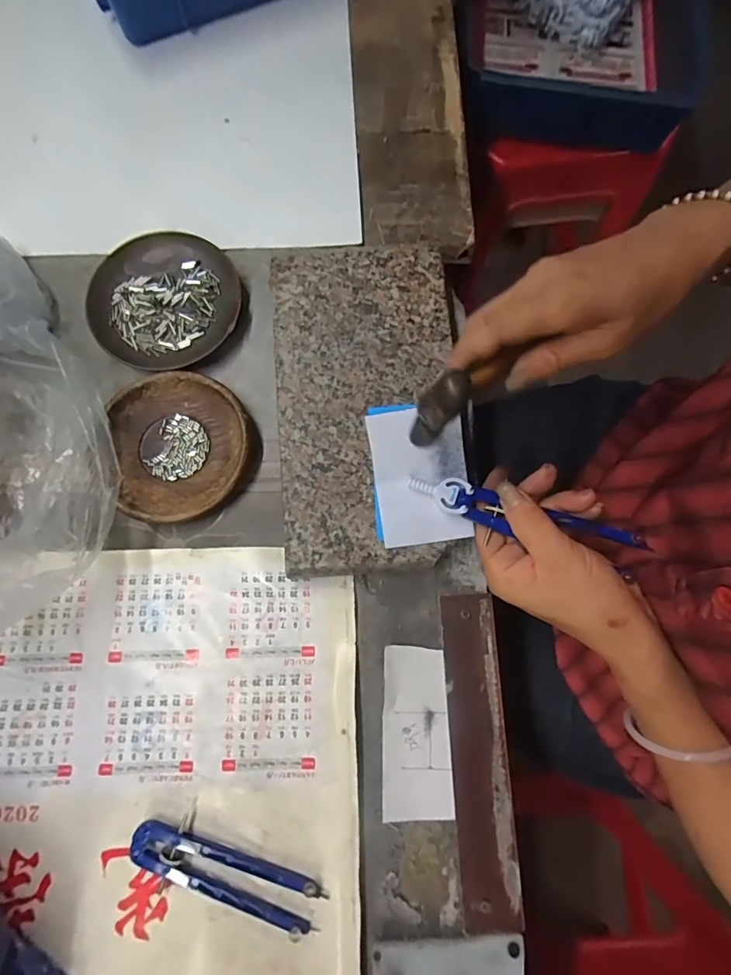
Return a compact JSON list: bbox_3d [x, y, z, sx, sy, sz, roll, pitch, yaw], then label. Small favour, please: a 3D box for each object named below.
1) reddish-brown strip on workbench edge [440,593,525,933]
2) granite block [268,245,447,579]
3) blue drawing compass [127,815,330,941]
[{"bbox_3d":[0.076,0.177,0.299,0.037,0.004,0.202,-3,79,-2],"label":"reddish-brown strip on workbench edge"},{"bbox_3d":[-0.001,-0.064,0.335,0.129,0.027,0.244,-3,79,-2],"label":"granite block"},{"bbox_3d":[-0.088,0.246,0.282,0.124,0.010,0.034,23,79,3],"label":"blue drawing compass"}]

